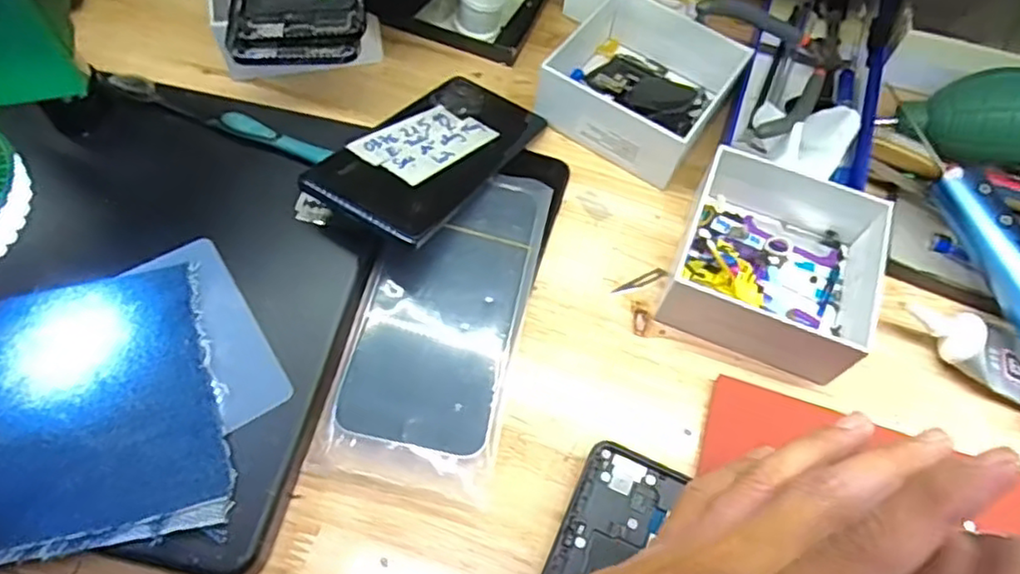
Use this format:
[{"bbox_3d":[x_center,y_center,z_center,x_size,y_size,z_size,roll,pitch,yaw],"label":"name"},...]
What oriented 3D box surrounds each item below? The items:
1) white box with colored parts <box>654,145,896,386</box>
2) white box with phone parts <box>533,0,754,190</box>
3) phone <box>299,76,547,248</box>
[{"bbox_3d":[0.153,-0.017,0.381,0.108,0.042,0.120,21,62,7],"label":"white box with colored parts"},{"bbox_3d":[0.087,-0.142,0.438,0.118,0.046,0.122,30,64,12],"label":"white box with phone parts"},{"bbox_3d":[-0.043,-0.080,0.388,0.069,0.013,0.160,29,45,12],"label":"phone"}]

